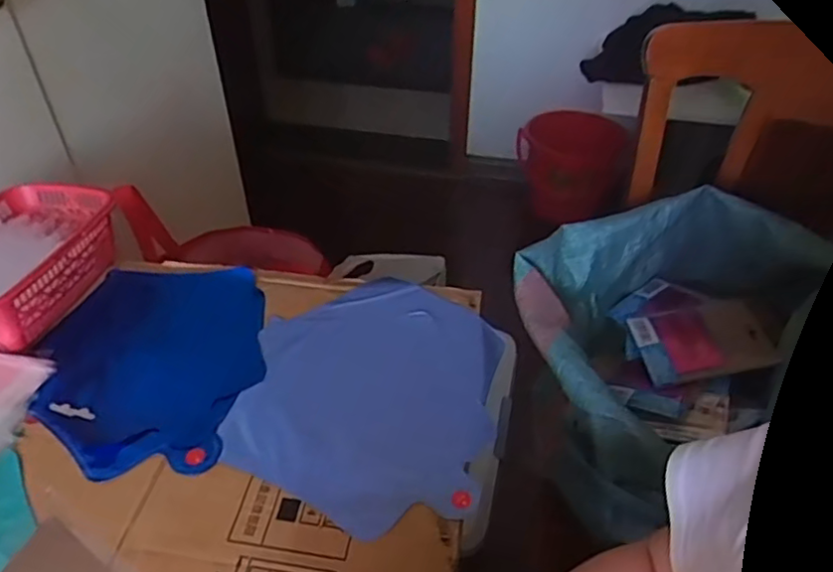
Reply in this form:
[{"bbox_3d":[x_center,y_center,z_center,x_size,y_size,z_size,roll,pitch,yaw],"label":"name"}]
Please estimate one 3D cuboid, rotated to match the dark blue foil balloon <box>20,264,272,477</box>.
[{"bbox_3d":[-0.258,0.073,0.617,0.207,0.025,0.270,-5,41,-8],"label":"dark blue foil balloon"}]

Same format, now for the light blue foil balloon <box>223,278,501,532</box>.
[{"bbox_3d":[-0.043,0.096,0.597,0.226,0.017,0.278,7,41,6],"label":"light blue foil balloon"}]

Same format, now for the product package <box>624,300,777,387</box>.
[{"bbox_3d":[0.377,0.070,0.834,0.160,0.027,0.126,-4,42,-4],"label":"product package"}]

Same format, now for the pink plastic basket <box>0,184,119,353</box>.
[{"bbox_3d":[-0.423,-0.019,0.665,0.149,0.078,0.215,9,41,8],"label":"pink plastic basket"}]

